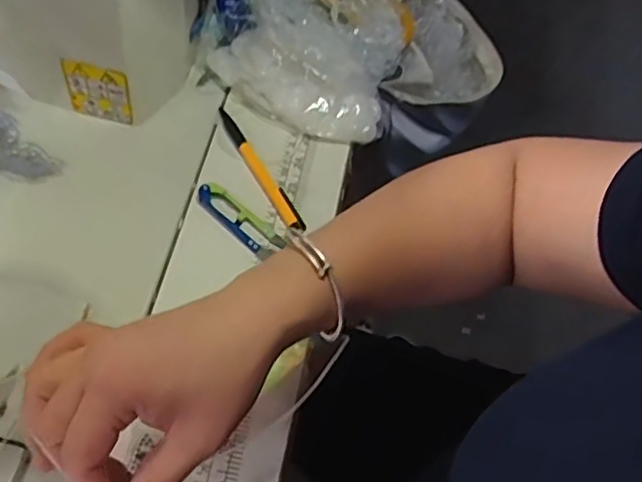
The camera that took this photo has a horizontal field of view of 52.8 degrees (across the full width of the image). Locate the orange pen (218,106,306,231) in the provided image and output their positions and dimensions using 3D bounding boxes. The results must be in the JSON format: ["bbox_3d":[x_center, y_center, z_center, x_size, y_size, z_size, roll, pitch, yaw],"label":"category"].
[{"bbox_3d":[-0.050,-0.059,0.519,0.013,0.008,0.133,-26,63,-17],"label":"orange pen"}]

